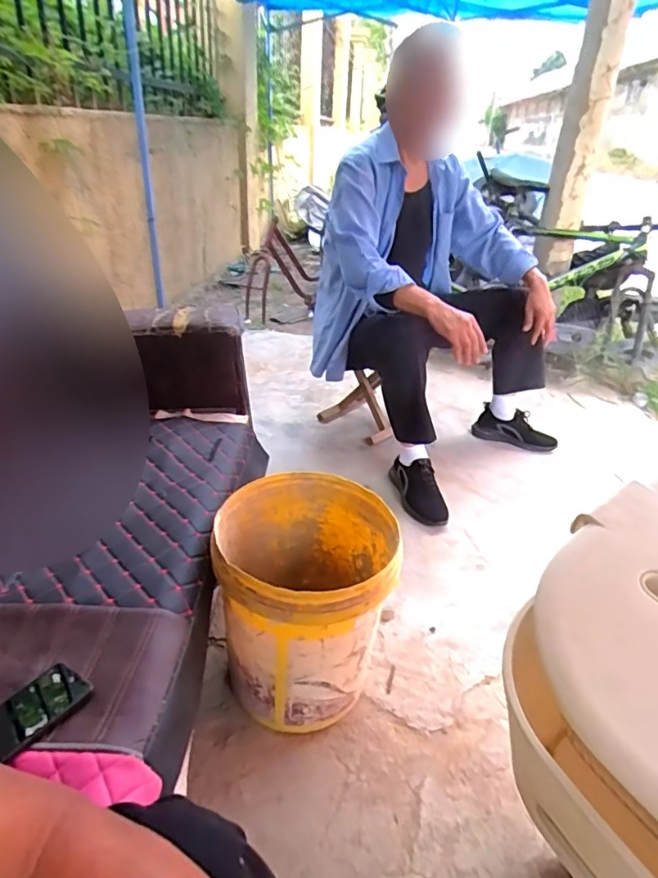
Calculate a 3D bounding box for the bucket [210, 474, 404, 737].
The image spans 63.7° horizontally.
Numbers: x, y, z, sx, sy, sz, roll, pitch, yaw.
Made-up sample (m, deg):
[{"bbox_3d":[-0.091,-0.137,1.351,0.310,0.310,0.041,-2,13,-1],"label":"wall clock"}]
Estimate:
[{"bbox_3d":[-0.042,0.289,0.960,0.293,0.331,0.308,2,30,-1],"label":"bucket"}]

